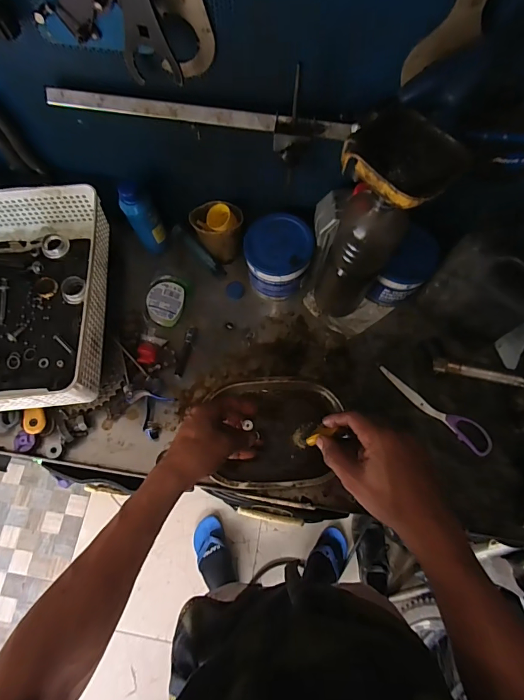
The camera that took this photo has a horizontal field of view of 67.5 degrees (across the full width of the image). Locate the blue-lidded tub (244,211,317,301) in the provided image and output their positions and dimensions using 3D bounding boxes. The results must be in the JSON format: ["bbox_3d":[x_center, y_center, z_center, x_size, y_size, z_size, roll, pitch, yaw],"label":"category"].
[{"bbox_3d":[0.027,-0.142,0.630,0.100,0.107,0.096,-3,70,0],"label":"blue-lidded tub"}]

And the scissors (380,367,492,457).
[{"bbox_3d":[0.259,0.083,0.587,0.185,0.012,0.035,43,76,15],"label":"scissors"}]

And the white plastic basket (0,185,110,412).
[{"bbox_3d":[-0.359,-0.076,0.575,0.244,0.082,0.327,-2,70,1],"label":"white plastic basket"}]

